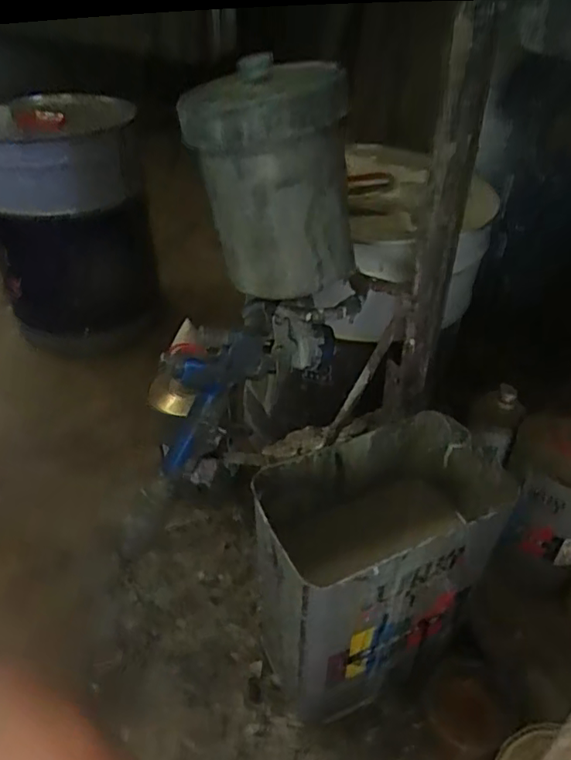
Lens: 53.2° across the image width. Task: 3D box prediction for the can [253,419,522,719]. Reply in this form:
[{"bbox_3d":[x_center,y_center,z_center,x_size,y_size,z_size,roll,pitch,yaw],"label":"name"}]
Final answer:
[{"bbox_3d":[0.074,0.141,0.462,0.182,0.171,0.107,-20,43,-21],"label":"can"}]

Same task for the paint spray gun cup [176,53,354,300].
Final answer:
[{"bbox_3d":[-0.007,-0.130,0.365,0.095,0.128,0.102,2,39,2],"label":"paint spray gun cup"}]

